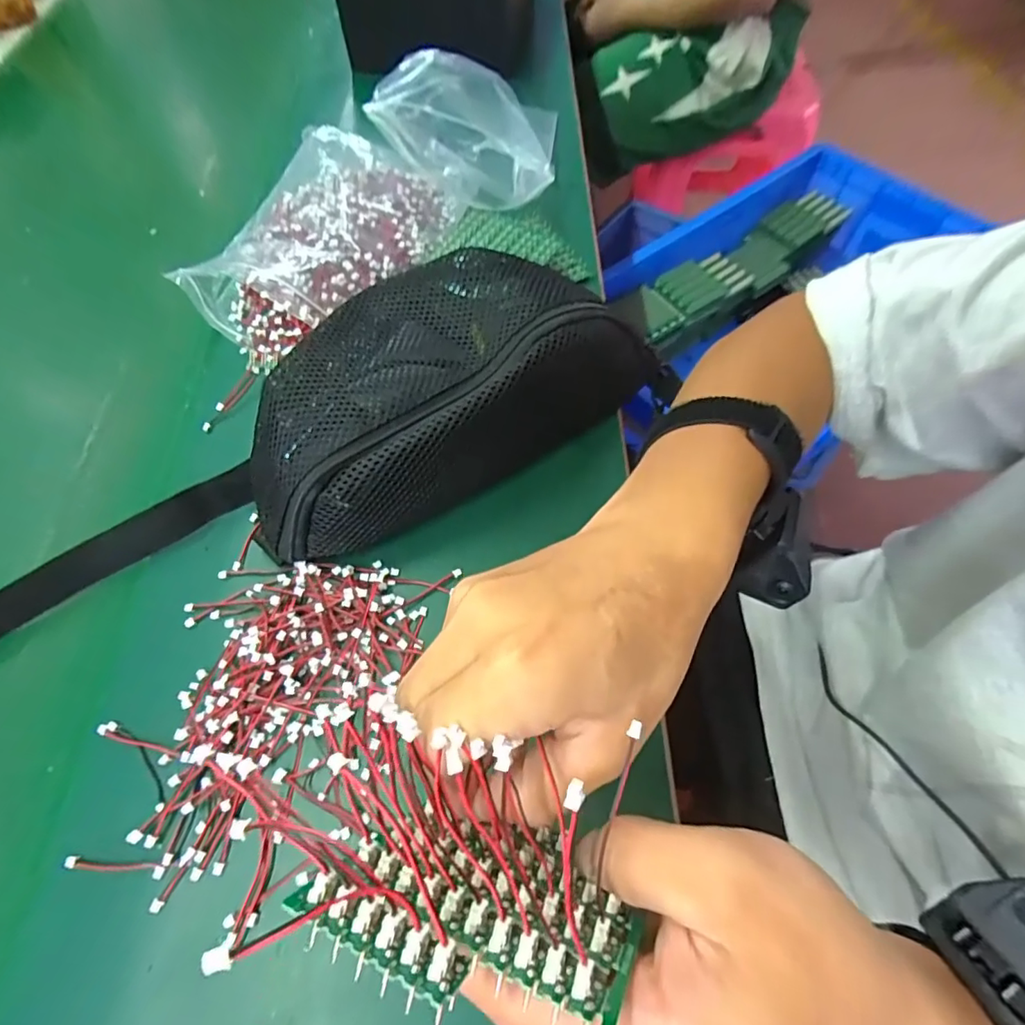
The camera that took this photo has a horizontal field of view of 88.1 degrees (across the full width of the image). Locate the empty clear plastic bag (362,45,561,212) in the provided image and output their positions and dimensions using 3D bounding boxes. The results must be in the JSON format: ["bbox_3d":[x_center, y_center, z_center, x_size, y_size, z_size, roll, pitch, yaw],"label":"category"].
[{"bbox_3d":[-0.036,-0.296,0.425,0.138,0.084,0.079,1,62,2],"label":"empty clear plastic bag"}]

